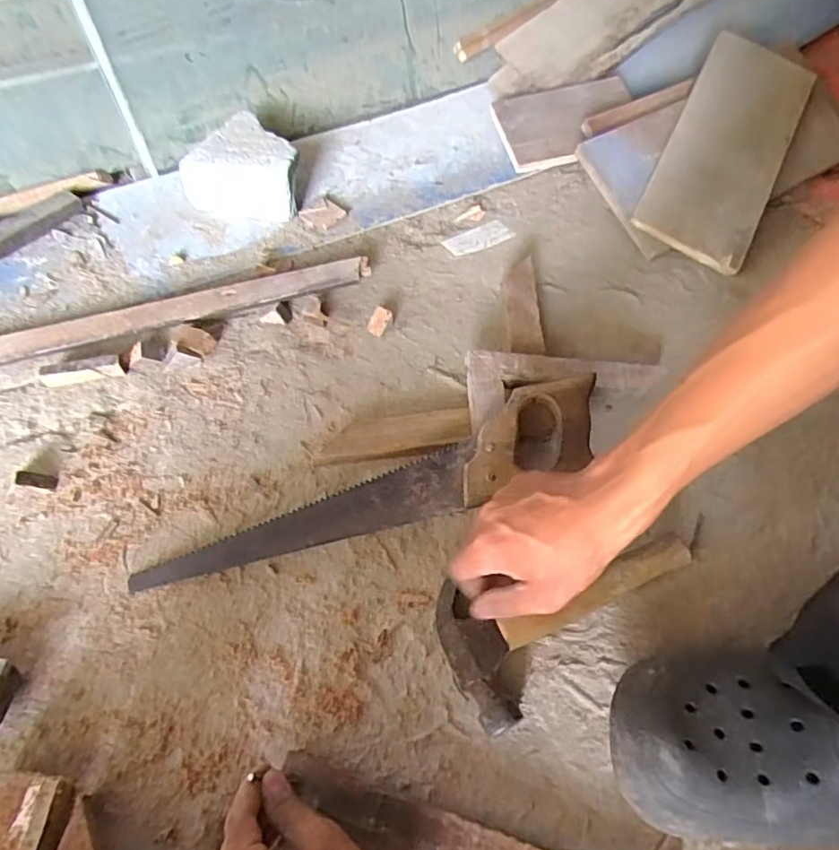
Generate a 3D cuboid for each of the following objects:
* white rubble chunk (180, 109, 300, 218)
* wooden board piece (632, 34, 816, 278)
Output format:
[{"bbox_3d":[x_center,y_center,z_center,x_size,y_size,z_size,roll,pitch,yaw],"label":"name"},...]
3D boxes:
[{"bbox_3d":[-0.221,-0.325,0.744,0.141,0.080,0.112,4,56,1],"label":"white rubble chunk"},{"bbox_3d":[0.416,-0.384,0.780,0.153,0.021,0.397,32,72,-5],"label":"wooden board piece"}]

